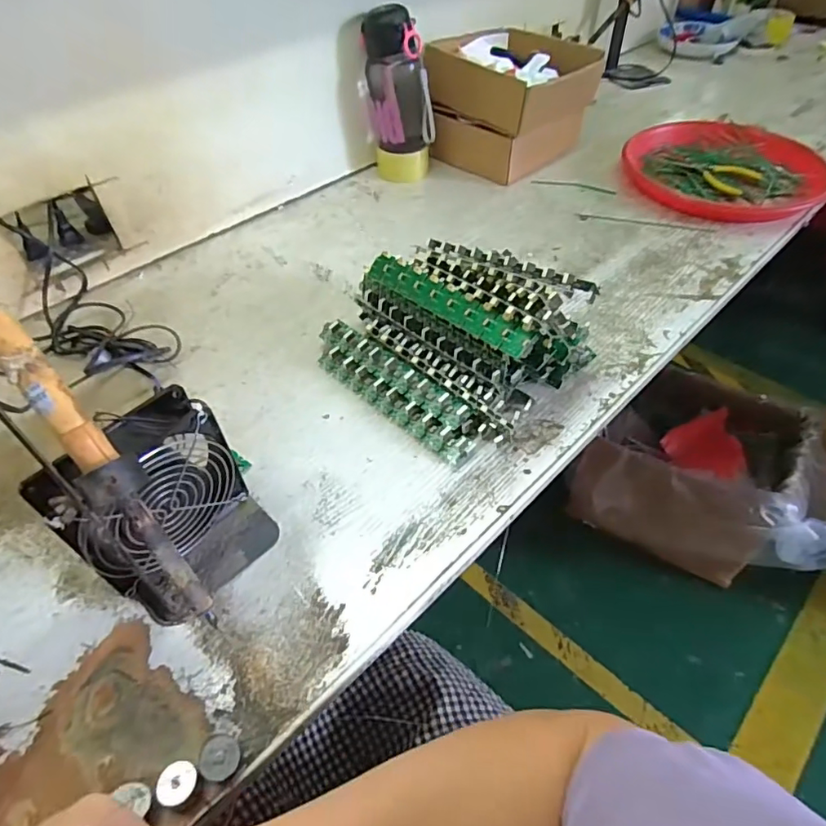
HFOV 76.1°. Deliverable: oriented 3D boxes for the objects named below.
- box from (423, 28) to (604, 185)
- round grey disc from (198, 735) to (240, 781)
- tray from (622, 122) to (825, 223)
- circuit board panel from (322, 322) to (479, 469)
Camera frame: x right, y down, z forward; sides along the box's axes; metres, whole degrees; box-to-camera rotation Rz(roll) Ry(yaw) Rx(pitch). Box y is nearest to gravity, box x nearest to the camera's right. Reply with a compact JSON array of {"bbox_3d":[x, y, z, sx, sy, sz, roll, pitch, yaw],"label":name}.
[{"bbox_3d":[0.151,-0.506,0.846,0.214,0.134,0.222,35,58,29],"label":"box"},{"bbox_3d":[-0.119,0.212,0.324,0.023,0.006,0.023,5,72,-16],"label":"round grey disc"},{"bbox_3d":[0.476,-0.378,0.815,0.286,0.029,0.244,28,55,25],"label":"tray"},{"bbox_3d":[-0.022,-0.027,0.527,0.206,0.031,0.046,34,58,29],"label":"circuit board panel"}]

